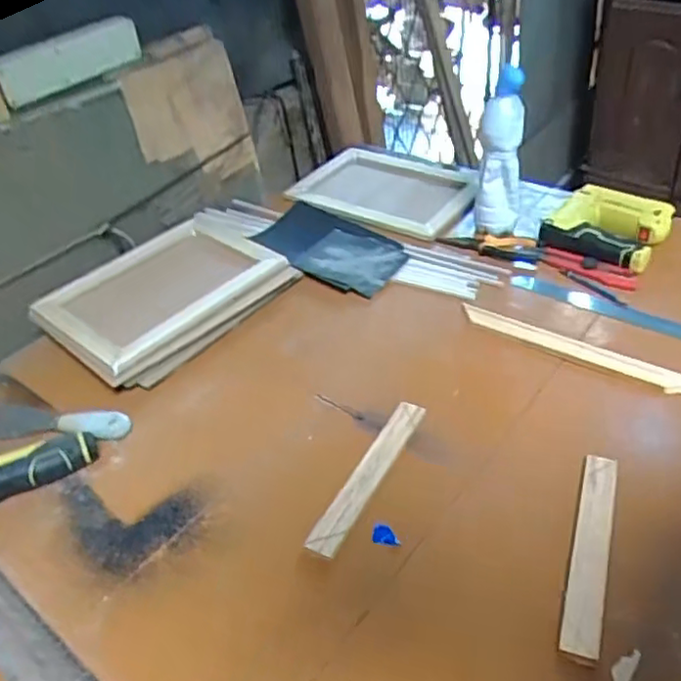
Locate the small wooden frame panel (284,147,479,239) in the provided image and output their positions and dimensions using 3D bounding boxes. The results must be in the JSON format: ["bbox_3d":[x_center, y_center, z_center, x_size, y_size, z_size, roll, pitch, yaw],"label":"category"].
[{"bbox_3d":[0.077,-0.267,1.125,0.300,0.018,0.226,20,48,26],"label":"small wooden frame panel"}]

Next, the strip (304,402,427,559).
[{"bbox_3d":[0.030,0.136,0.671,0.031,0.009,0.204,19,47,25],"label":"strip"}]

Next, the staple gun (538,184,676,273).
[{"bbox_3d":[0.379,-0.161,0.936,0.158,0.051,0.128,20,47,25],"label":"staple gun"}]

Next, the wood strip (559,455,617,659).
[{"bbox_3d":[0.229,0.186,0.594,0.032,0.011,0.207,12,44,18],"label":"wood strip"}]

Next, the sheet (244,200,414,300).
[{"bbox_3d":[-0.012,-0.144,0.975,0.217,0.034,0.144,25,50,30],"label":"sheet"}]

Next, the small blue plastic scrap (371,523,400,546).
[{"bbox_3d":[0.044,0.186,0.625,0.026,0.005,0.020,5,43,11],"label":"small blue plastic scrap"}]

